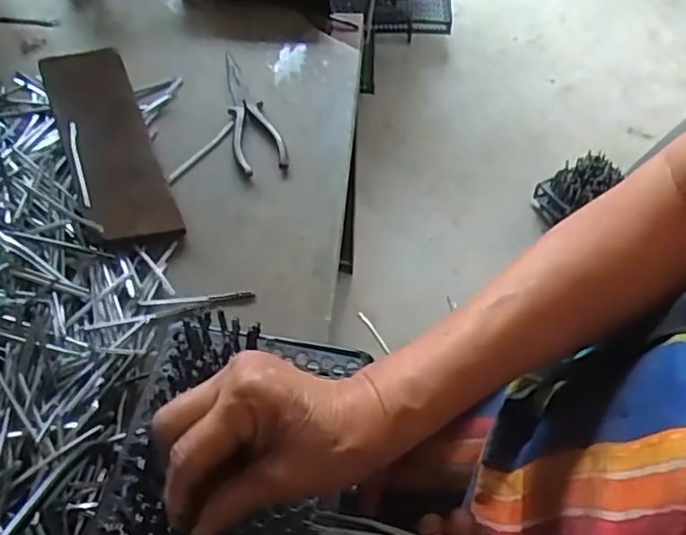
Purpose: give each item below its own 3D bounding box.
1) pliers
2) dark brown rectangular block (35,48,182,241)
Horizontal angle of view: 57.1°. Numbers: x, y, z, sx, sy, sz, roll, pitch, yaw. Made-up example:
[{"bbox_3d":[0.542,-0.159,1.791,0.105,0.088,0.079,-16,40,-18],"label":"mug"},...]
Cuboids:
[{"bbox_3d":[-0.099,-0.168,0.672,0.049,0.010,0.178,-13,57,-7],"label":"pliers"},{"bbox_3d":[-0.233,-0.126,0.624,0.080,0.023,0.248,-18,66,-20],"label":"dark brown rectangular block"}]

